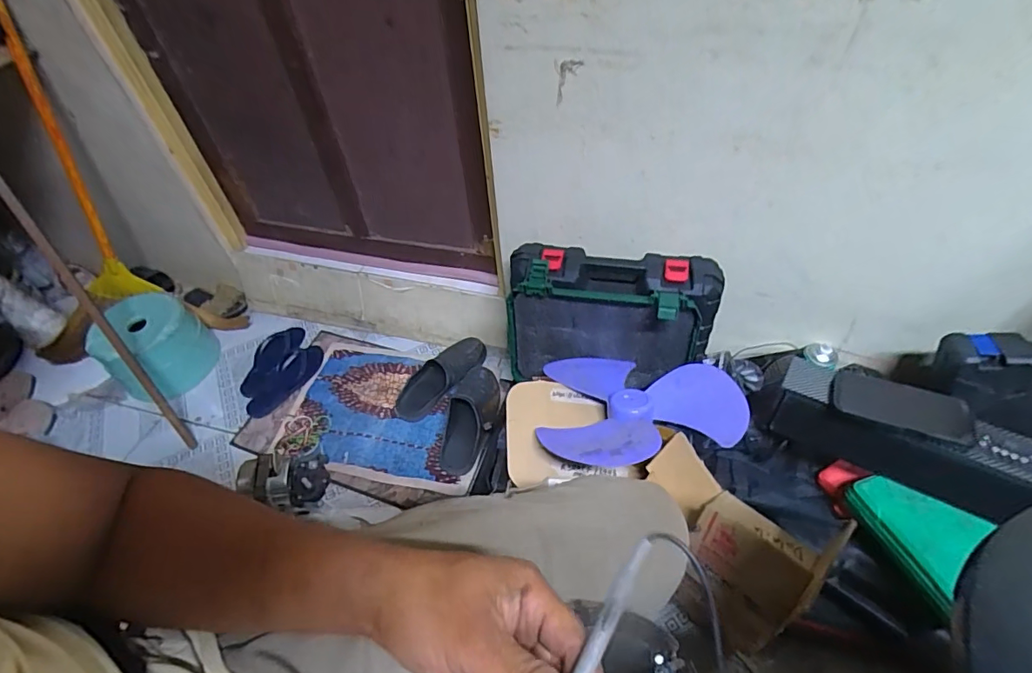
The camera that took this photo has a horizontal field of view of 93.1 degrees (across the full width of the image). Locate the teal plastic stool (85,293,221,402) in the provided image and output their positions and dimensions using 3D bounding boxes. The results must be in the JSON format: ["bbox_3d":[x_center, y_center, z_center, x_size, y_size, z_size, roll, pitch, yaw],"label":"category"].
[{"bbox_3d":[-0.942,0.024,1.279,0.218,0.182,0.233,-2,49,2],"label":"teal plastic stool"}]

